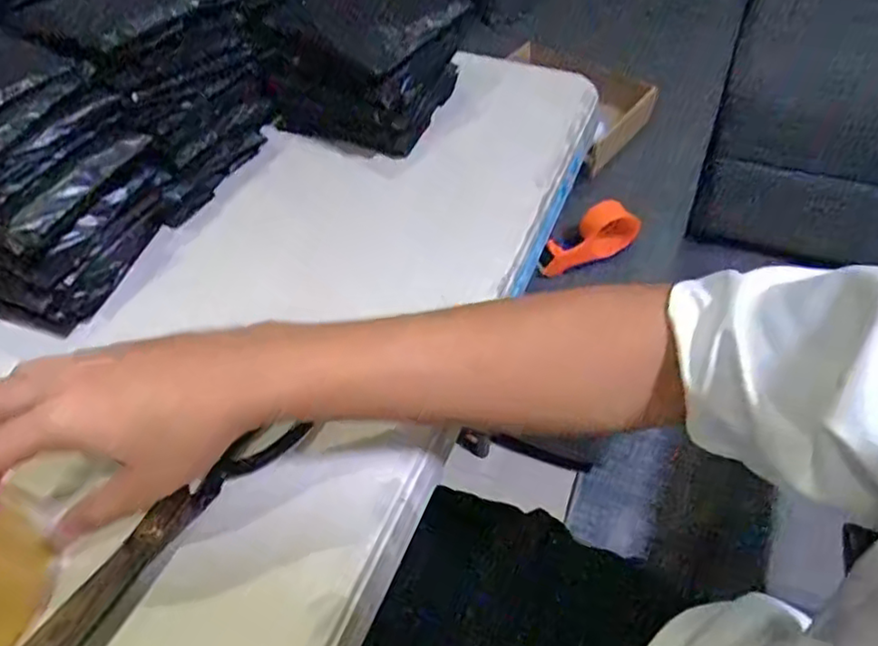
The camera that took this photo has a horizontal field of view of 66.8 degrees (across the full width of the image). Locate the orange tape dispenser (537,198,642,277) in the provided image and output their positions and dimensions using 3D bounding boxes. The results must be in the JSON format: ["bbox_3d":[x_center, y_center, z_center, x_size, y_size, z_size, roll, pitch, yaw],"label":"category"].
[{"bbox_3d":[0.209,-0.116,0.951,0.151,0.074,0.050,-31,50,13],"label":"orange tape dispenser"}]

